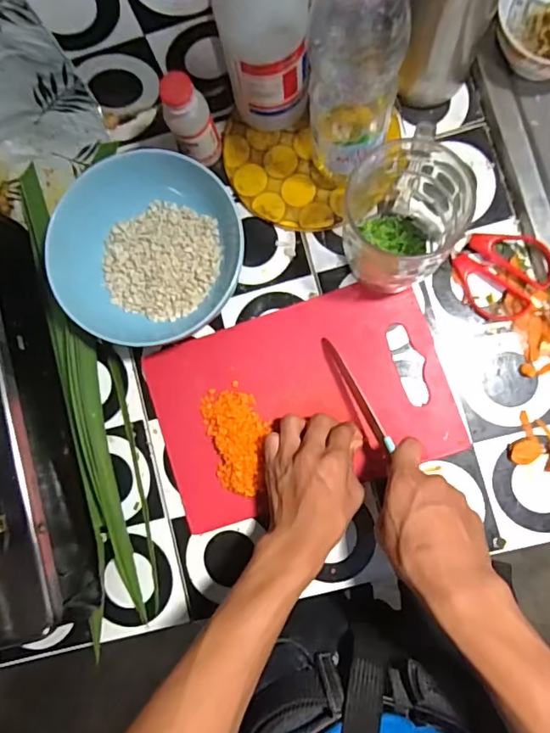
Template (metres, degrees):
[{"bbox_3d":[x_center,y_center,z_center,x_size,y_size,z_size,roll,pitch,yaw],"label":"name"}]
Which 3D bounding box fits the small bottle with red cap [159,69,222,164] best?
[{"bbox_3d":[-0.076,-0.220,0.455,0.038,0.104,0.033,-24,83,3],"label":"small bottle with red cap"}]

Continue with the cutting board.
[{"bbox_3d":[0.024,0.032,0.479,0.274,0.012,0.180,-19,84,4],"label":"cutting board"}]

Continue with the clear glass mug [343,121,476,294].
[{"bbox_3d":[0.111,-0.132,0.444,0.107,0.077,0.107,0,85,5],"label":"clear glass mug"}]

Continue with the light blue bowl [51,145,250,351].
[{"bbox_3d":[-0.117,-0.106,0.468,0.156,0.077,0.166,0,85,5],"label":"light blue bowl"}]

